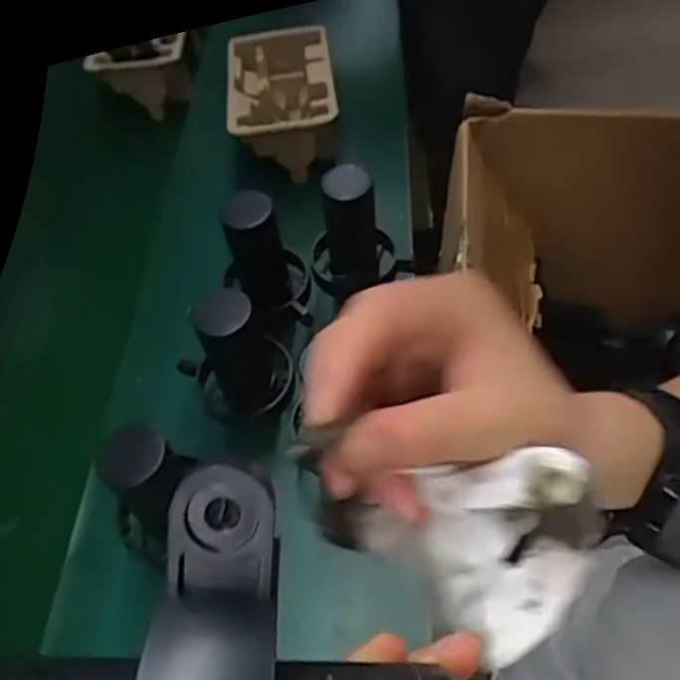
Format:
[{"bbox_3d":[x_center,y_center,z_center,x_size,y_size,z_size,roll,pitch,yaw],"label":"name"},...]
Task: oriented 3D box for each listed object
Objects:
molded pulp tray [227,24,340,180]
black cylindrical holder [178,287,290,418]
[{"bbox_3d":[-0.075,-0.308,0.836,0.131,0.134,0.194,-7,52,0],"label":"molded pulp tray"},{"bbox_3d":[-0.101,0.008,0.609,0.098,0.115,0.087,-22,55,-11],"label":"black cylindrical holder"}]

